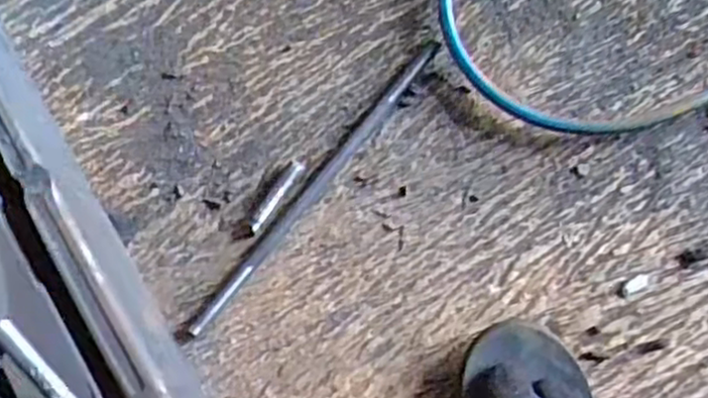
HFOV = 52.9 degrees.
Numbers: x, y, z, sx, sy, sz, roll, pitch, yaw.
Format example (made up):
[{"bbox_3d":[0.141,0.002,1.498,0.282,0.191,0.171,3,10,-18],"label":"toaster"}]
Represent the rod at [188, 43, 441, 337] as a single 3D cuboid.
[{"bbox_3d":[-0.027,-0.013,0.565,0.011,0.011,0.302,39,81,7],"label":"rod"}]

